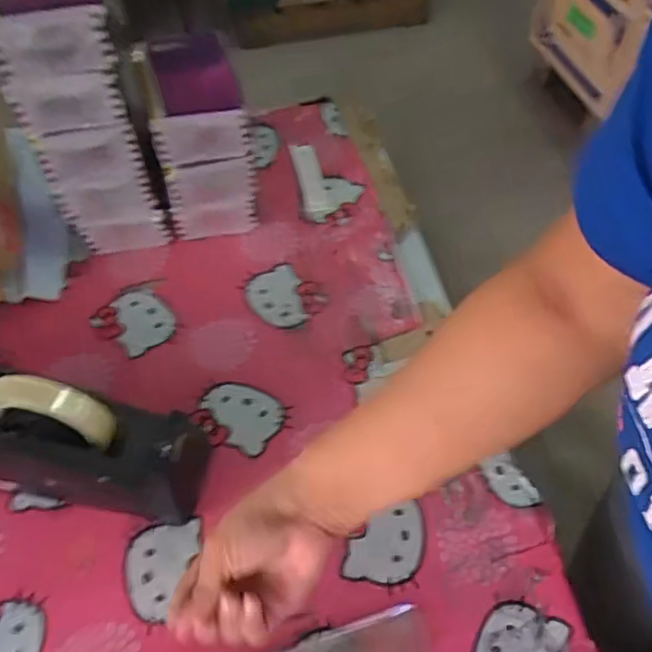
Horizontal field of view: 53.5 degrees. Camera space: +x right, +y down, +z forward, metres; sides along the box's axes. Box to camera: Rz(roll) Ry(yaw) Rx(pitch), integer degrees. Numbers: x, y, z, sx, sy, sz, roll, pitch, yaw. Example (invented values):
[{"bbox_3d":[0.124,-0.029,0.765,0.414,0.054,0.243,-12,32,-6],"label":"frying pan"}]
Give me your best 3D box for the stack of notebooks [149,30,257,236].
[{"bbox_3d":[-0.132,-0.191,0.688,0.085,0.175,0.125,-12,56,-9],"label":"stack of notebooks"}]

